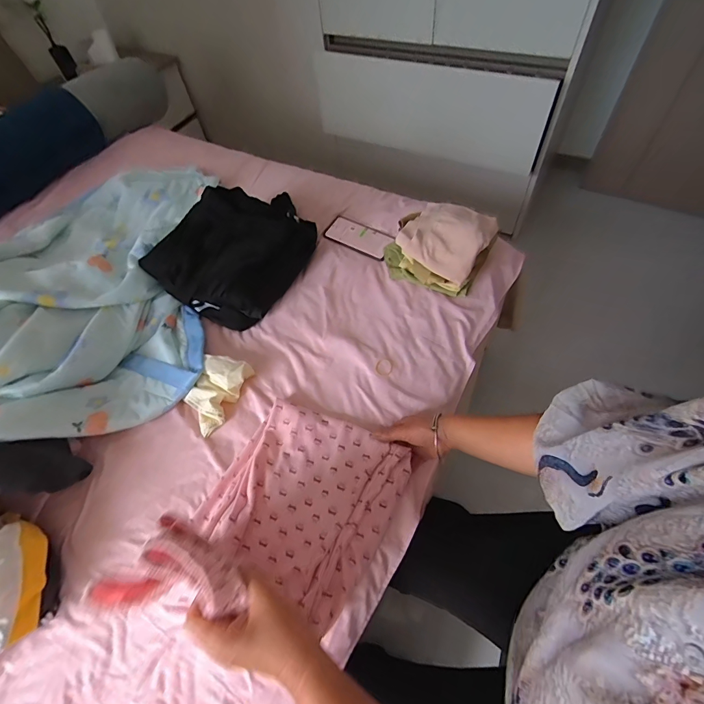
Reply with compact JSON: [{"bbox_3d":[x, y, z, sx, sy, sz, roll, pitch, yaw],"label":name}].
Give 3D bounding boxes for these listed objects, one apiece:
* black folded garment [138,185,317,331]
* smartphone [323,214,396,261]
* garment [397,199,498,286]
[{"bbox_3d":[-0.236,-0.230,0.794,0.249,0.127,0.315,28,64,19],"label":"black folded garment"},{"bbox_3d":[0.017,-0.272,0.883,0.154,0.012,0.078,28,71,13],"label":"smartphone"},{"bbox_3d":[0.196,-0.238,0.766,0.158,0.051,0.178,28,64,21],"label":"garment"}]

